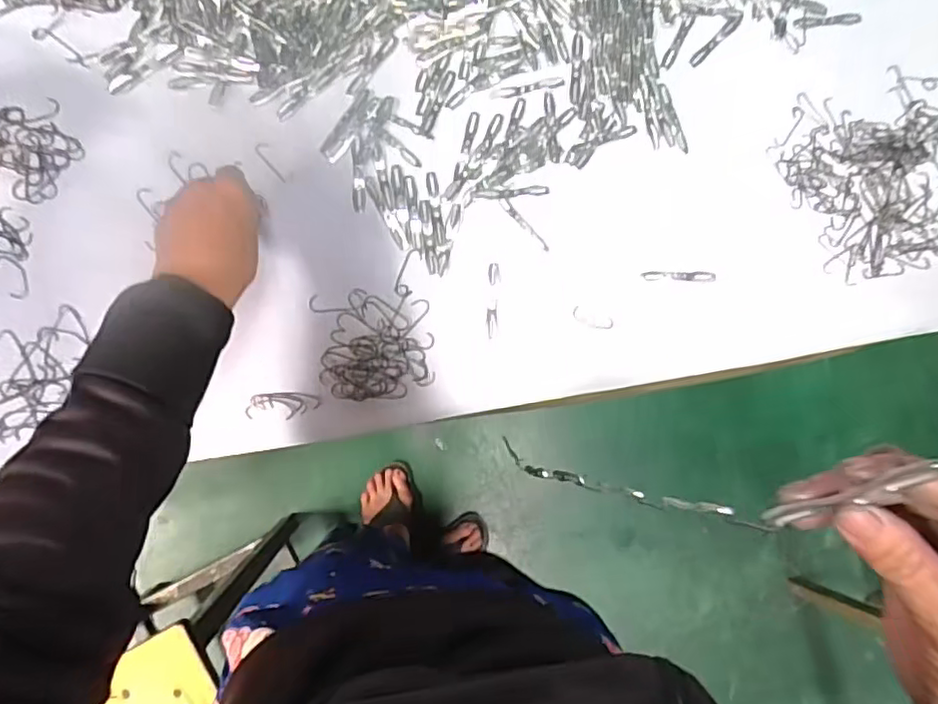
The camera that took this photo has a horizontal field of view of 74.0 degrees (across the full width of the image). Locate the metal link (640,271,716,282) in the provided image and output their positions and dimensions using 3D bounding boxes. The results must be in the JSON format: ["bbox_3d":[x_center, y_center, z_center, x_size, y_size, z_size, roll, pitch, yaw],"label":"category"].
[{"bbox_3d":[0.187,-0.067,0.554,0.068,0.004,0.009,-1,85,-6],"label":"metal link"}]

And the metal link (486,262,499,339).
[{"bbox_3d":[0.021,-0.044,0.537,0.009,0.004,0.065,3,85,-5],"label":"metal link"}]

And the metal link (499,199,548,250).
[{"bbox_3d":[0.049,-0.111,0.544,0.008,0.004,0.060,-41,90,-8],"label":"metal link"}]

